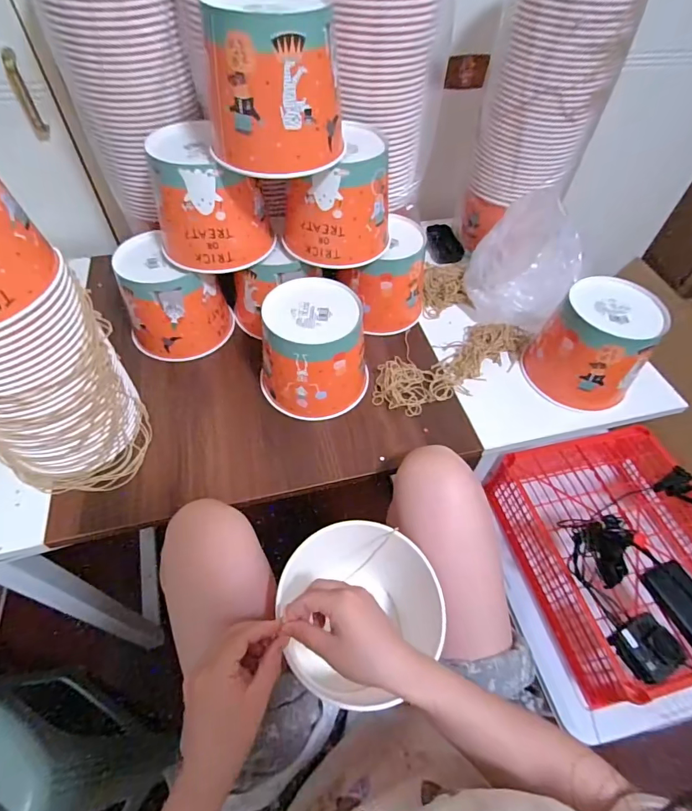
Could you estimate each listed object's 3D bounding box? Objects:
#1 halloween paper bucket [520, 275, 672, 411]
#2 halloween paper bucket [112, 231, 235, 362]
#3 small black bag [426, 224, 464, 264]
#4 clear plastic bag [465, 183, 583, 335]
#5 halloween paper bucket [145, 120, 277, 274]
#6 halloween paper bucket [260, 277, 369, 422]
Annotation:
[{"bbox_3d":[0.366,-0.092,0.635,0.143,0.134,0.132,1,53,-2],"label":"halloween paper bucket"},{"bbox_3d":[-0.262,-0.165,0.660,0.146,0.135,0.129,-17,56,-15],"label":"halloween paper bucket"},{"bbox_3d":[0.195,-0.325,0.856,0.056,0.011,0.111,-22,61,9],"label":"small black bag"},{"bbox_3d":[0.290,-0.225,0.697,0.171,0.163,0.120,20,55,12],"label":"clear plastic bag"},{"bbox_3d":[-0.180,-0.275,0.575,0.145,0.137,0.125,3,53,0],"label":"halloween paper bucket"},{"bbox_3d":[-0.044,-0.080,0.606,0.150,0.130,0.151,-1,53,-3],"label":"halloween paper bucket"}]

